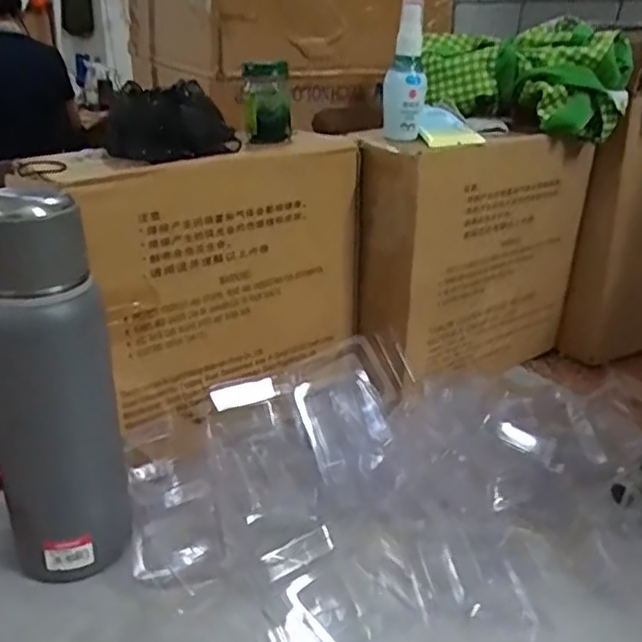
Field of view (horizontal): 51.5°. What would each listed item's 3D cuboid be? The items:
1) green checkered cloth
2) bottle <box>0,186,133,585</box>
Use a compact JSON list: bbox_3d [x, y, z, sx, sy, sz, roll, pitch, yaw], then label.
[{"bbox_3d":[0.213,-0.257,0.701,0.206,0.094,0.098,12,26,22],"label":"green checkered cloth"},{"bbox_3d":[-0.188,0.048,0.461,0.088,0.274,0.084,-7,25,-18],"label":"bottle"}]

